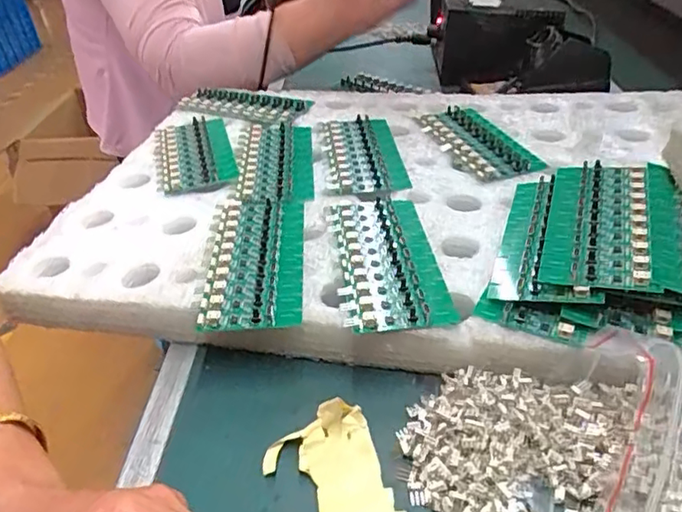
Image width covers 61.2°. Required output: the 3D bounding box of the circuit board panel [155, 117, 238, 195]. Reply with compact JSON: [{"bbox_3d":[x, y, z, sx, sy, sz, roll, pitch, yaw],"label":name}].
[{"bbox_3d":[-0.134,-0.095,0.527,0.066,0.009,0.143,-14,36,-10],"label":"circuit board panel"}]

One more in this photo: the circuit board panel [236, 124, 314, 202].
[{"bbox_3d":[-0.057,-0.087,0.508,0.061,0.007,0.142,-6,36,1],"label":"circuit board panel"}]

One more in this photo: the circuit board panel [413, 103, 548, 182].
[{"bbox_3d":[0.120,-0.101,0.514,0.061,0.014,0.134,-13,36,-9],"label":"circuit board panel"}]

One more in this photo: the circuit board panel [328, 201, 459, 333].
[{"bbox_3d":[0.029,0.000,0.384,0.064,0.010,0.134,-7,36,-1],"label":"circuit board panel"}]

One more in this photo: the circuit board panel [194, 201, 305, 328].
[{"bbox_3d":[-0.058,-0.003,0.394,0.061,0.006,0.139,-5,36,1],"label":"circuit board panel"}]

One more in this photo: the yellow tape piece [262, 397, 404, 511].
[{"bbox_3d":[-0.004,0.111,0.282,0.052,0.023,0.080,-17,37,-14],"label":"yellow tape piece"}]

